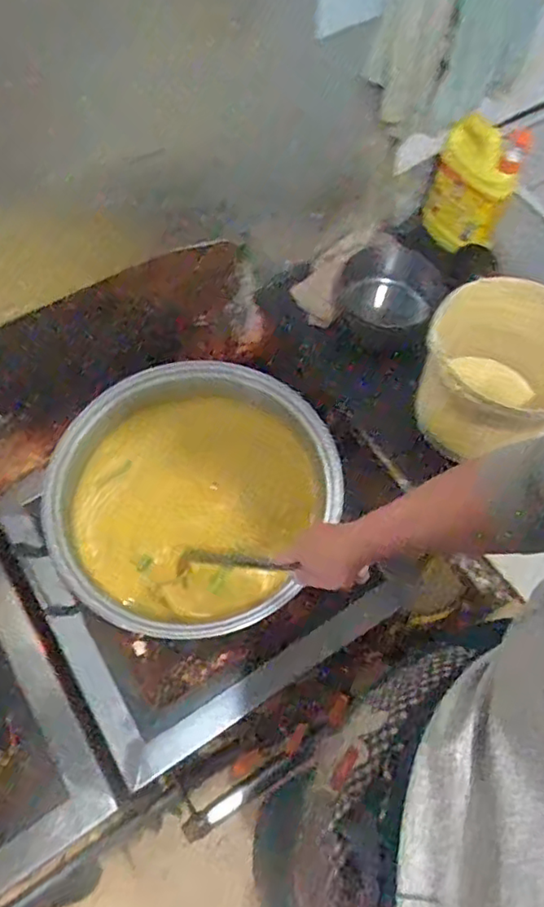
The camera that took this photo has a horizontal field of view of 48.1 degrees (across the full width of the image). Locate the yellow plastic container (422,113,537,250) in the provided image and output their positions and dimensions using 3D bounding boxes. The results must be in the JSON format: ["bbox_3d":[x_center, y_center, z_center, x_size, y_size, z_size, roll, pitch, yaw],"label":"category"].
[{"bbox_3d":[0.354,-0.471,1.099,0.141,0.195,0.078,21,64,10],"label":"yellow plastic container"}]

